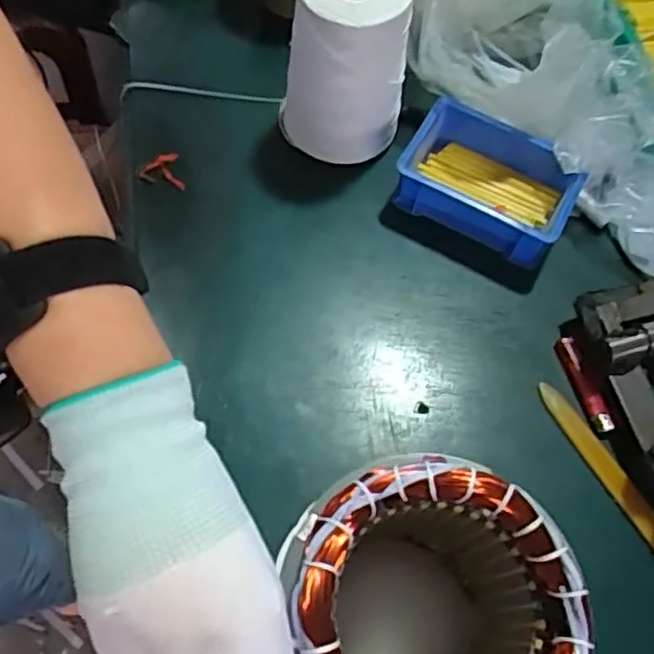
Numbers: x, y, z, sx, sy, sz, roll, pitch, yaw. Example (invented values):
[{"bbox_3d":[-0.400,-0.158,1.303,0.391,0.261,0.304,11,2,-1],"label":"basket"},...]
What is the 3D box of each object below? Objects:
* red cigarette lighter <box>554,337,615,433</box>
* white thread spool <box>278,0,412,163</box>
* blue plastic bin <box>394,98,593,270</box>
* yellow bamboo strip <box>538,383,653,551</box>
[{"bbox_3d":[0.201,0.044,0.538,0.012,0.015,0.080,-15,67,-10],"label":"red cigarette lighter"},{"bbox_3d":[0.014,-0.214,0.556,0.099,0.165,0.080,-7,66,-6],"label":"white thread spool"},{"bbox_3d":[0.135,-0.120,0.583,0.141,0.053,0.089,29,67,10],"label":"blue plastic bin"},{"bbox_3d":[0.213,0.110,0.514,0.018,0.009,0.160,-28,70,-15],"label":"yellow bamboo strip"}]

